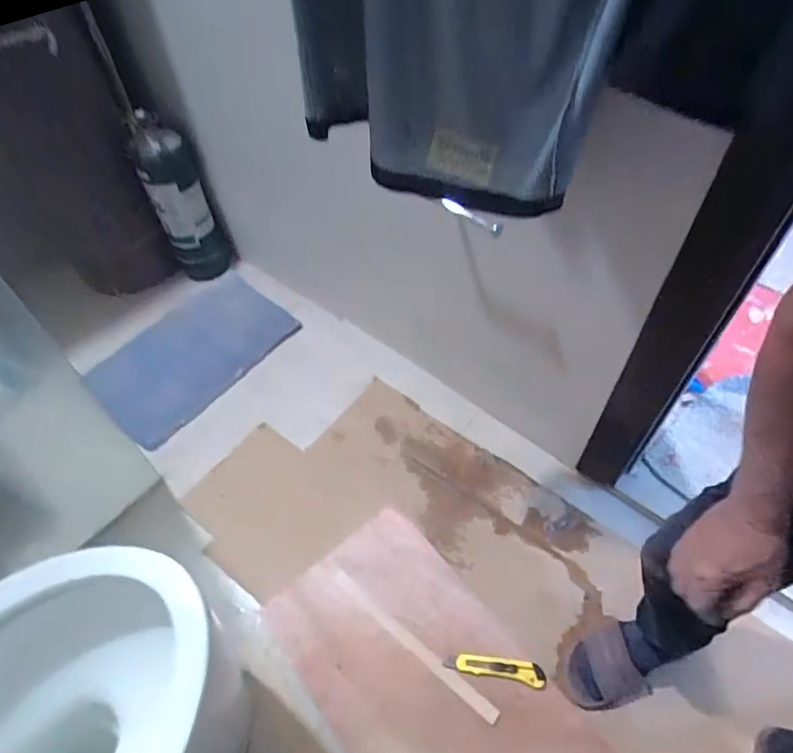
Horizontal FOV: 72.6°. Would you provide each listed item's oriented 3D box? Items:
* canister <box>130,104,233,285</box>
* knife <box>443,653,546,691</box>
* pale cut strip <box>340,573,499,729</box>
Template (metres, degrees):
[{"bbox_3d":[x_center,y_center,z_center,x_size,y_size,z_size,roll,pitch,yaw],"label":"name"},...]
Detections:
[{"bbox_3d":[-0.532,-0.431,1.351,0.132,0.431,0.111,-28,57,-18],"label":"canister"},{"bbox_3d":[0.166,0.489,0.909,0.164,0.015,0.038,8,53,8],"label":"knife"},{"bbox_3d":[0.024,0.456,0.927,0.349,0.009,0.027,33,60,24],"label":"pale cut strip"}]

